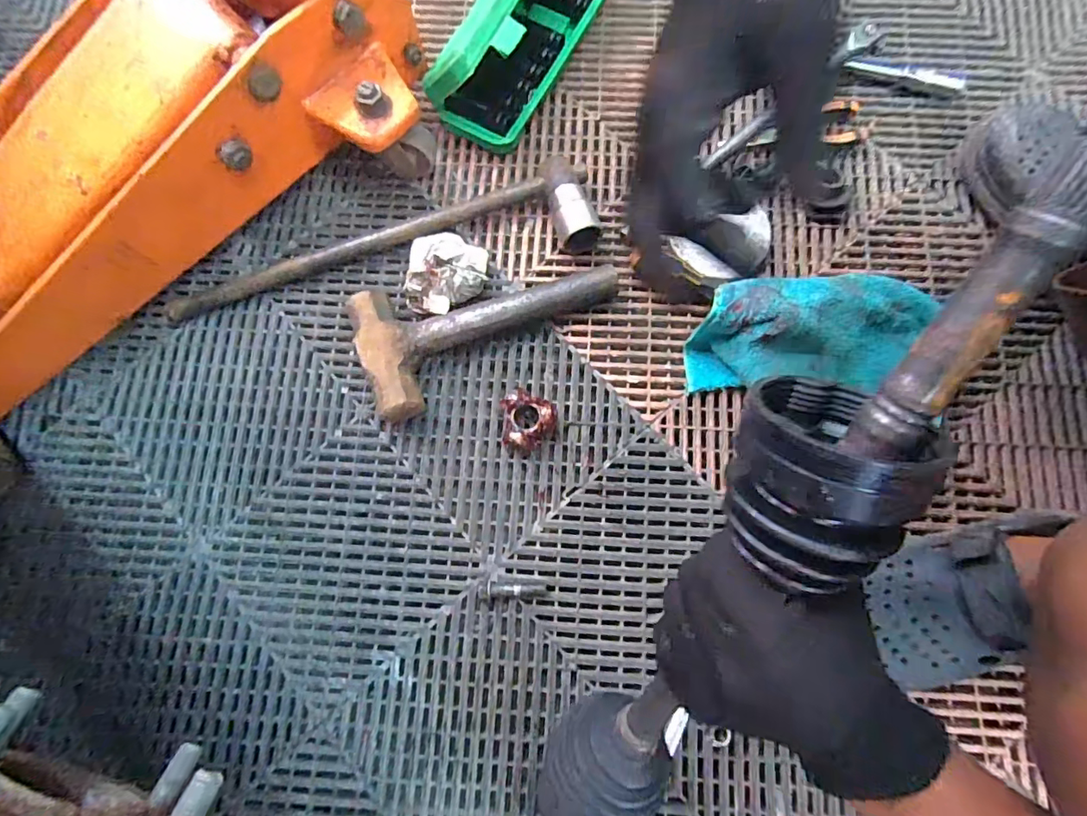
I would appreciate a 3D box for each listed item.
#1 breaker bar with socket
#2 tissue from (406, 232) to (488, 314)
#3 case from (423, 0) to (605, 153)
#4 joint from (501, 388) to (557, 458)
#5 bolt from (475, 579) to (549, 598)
[{"bbox_3d":[-0.174,-0.171,0.542,0.458,0.047,0.096,-12,78,-2],"label":"breaker bar with socket"},{"bbox_3d":[-0.098,-0.141,0.517,0.078,0.070,0.092,-3,78,0],"label":"tissue"},{"bbox_3d":[-0.009,-0.425,0.550,0.090,0.108,0.287,29,80,7],"label":"case"},{"bbox_3d":[-0.018,0.015,0.502,0.053,0.035,0.054,0,78,1],"label":"joint"},{"bbox_3d":[-0.027,0.167,0.476,0.063,0.015,0.014,0,78,1],"label":"bolt"}]

